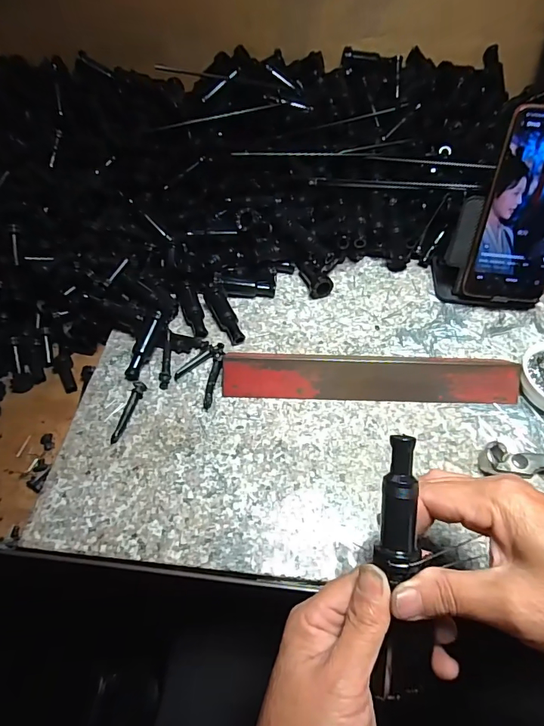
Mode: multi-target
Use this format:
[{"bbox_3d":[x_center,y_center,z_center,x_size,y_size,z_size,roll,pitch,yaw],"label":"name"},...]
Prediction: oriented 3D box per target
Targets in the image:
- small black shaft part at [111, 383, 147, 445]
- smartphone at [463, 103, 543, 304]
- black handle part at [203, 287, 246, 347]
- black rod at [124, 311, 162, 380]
[{"bbox_3d":[-0.126,0.041,0.369,0.009,0.009,0.059,12,54,10],"label":"small black shaft part"},{"bbox_3d":[0.238,-0.138,0.390,0.079,0.166,0.009,4,28,4],"label":"smartphone"},{"bbox_3d":[-0.047,-0.048,0.427,0.019,0.019,0.069,-23,56,-16],"label":"black handle part"},{"bbox_3d":[-0.119,-0.016,0.397,0.010,0.014,0.068,15,73,12],"label":"black rod"}]

